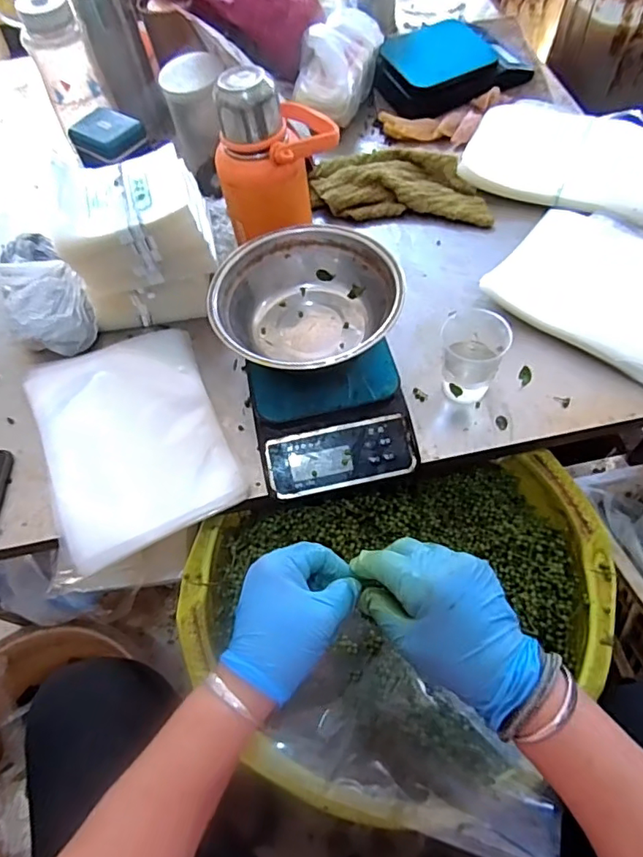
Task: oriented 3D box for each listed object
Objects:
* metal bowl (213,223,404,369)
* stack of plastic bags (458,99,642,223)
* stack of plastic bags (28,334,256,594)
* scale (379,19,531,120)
[{"bbox_3d":[-0.015,-0.123,0.560,0.181,0.065,0.175,-1,60,1],"label":"metal bowl"},{"bbox_3d":[0.341,-0.380,0.740,0.263,0.027,0.218,23,64,14],"label":"stack of plastic bags"},{"bbox_3d":[-0.210,0.002,0.588,0.190,0.023,0.270,-21,62,-10],"label":"stack of plastic bags"},{"bbox_3d":[0.205,-0.587,0.874,0.228,0.056,0.183,-17,61,-8],"label":"scale"}]

